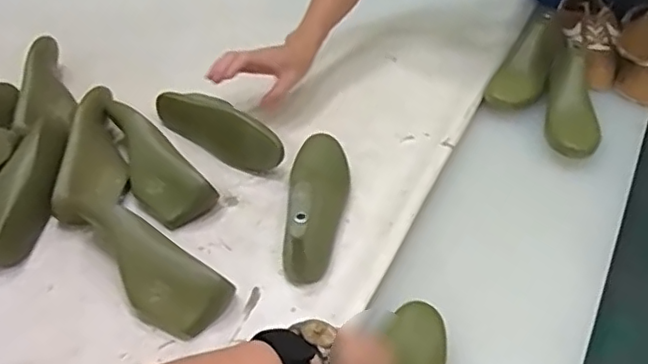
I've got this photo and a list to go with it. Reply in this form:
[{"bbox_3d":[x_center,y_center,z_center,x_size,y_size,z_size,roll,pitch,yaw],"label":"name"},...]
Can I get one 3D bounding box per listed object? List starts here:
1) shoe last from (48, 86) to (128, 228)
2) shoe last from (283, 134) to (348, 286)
[{"bbox_3d":[-0.300,-0.036,0.804,0.085,0.063,0.206,-4,58,-3],"label":"shoe last"},{"bbox_3d":[-0.006,0.009,0.755,0.073,0.076,0.242,1,43,1],"label":"shoe last"}]

